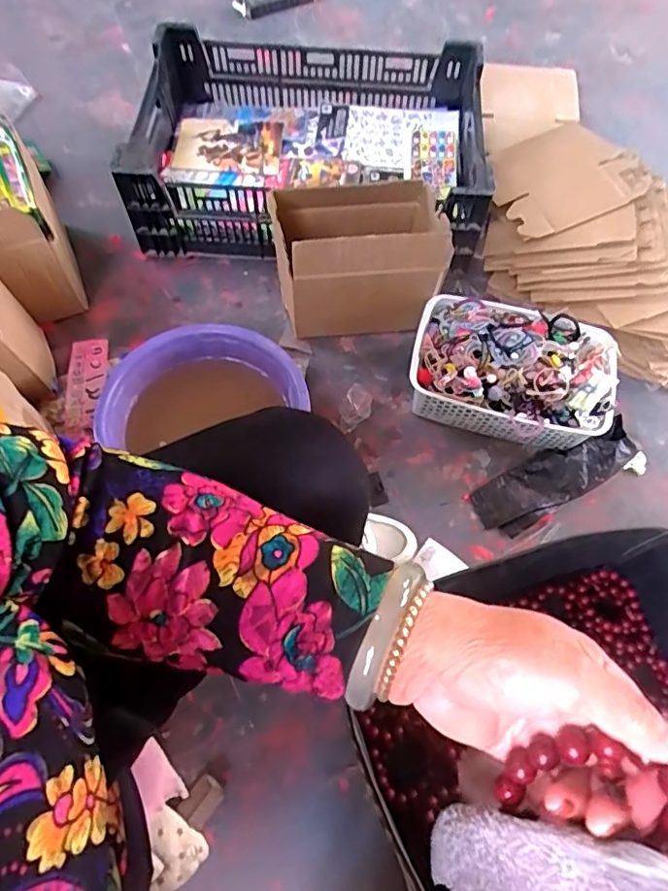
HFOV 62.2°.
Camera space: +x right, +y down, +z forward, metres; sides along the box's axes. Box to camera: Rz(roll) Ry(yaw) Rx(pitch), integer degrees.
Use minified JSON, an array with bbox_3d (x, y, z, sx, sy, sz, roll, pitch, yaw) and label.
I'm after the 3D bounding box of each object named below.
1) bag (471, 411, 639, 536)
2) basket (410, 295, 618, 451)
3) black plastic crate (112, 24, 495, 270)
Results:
[{"bbox_3d":[0.340,0.044,0.841,0.264,0.042,0.087,-26,70,-14],"label":"bag"},{"bbox_3d":[0.270,-0.117,0.857,0.289,0.136,0.198,20,66,7],"label":"basket"},{"bbox_3d":[-0.039,-0.542,1.021,0.617,0.178,0.395,5,66,0],"label":"black plastic crate"}]

